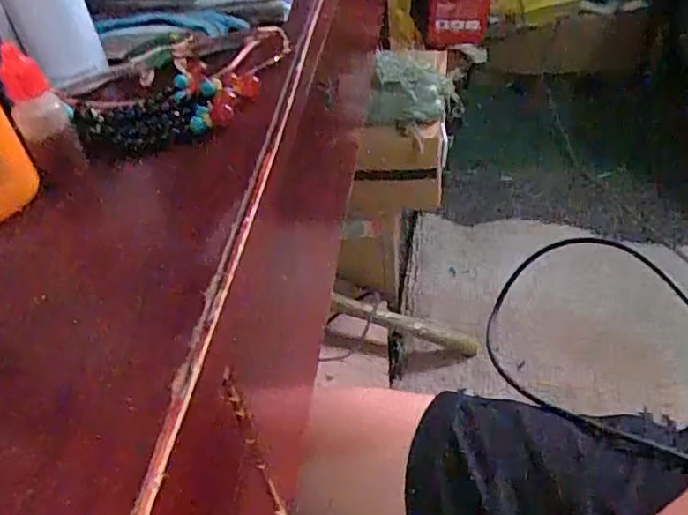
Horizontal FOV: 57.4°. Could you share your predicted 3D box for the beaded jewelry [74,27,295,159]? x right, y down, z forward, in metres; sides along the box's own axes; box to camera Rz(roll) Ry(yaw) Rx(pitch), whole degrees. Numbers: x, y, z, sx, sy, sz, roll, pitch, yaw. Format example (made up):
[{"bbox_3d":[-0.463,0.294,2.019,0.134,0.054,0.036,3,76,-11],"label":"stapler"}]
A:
[{"bbox_3d":[-0.077,-0.083,0.318,0.113,0.021,0.054,-19,44,-12],"label":"beaded jewelry"}]

